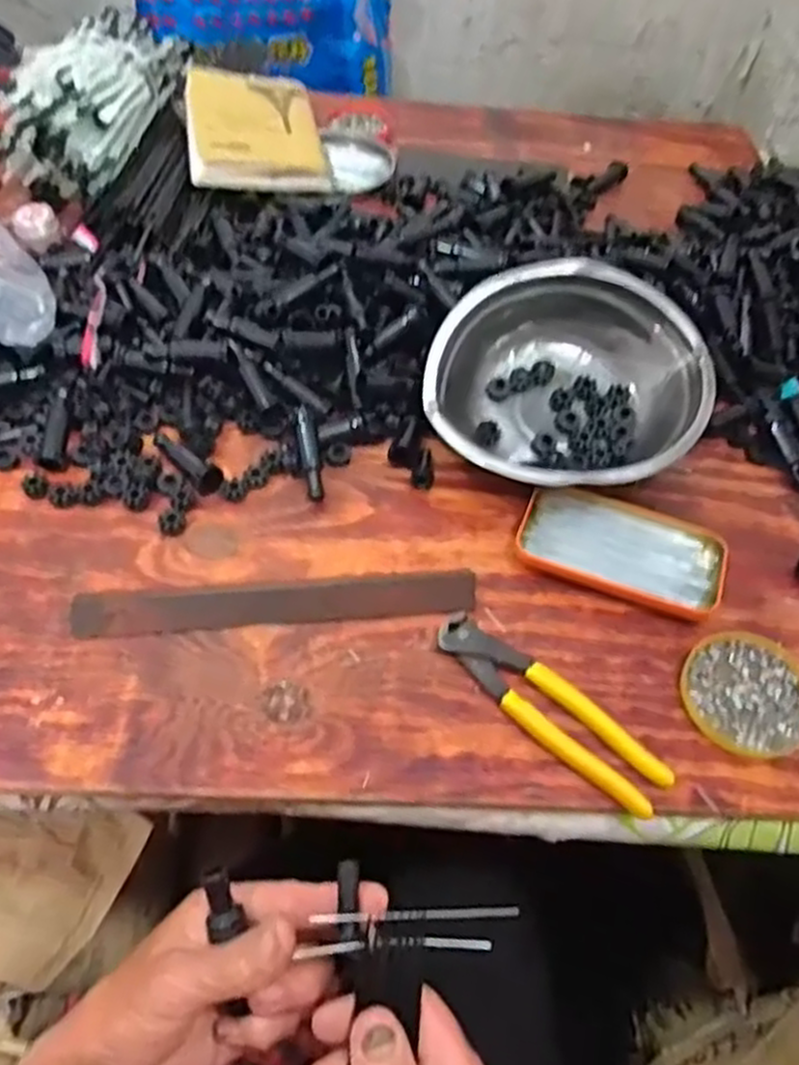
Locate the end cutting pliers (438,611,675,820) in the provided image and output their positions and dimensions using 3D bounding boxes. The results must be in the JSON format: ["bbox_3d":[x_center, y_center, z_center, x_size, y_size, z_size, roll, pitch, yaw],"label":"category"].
[{"bbox_3d":[0.092,0.109,0.483,0.162,0.016,0.039,37,59,21],"label":"end cutting pliers"}]

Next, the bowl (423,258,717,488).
[{"bbox_3d":[0.136,-0.121,0.623,0.205,0.073,0.205,0,71,1],"label":"bowl"}]

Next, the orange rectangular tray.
[{"bbox_3d":[0.161,0.009,0.562,0.141,0.019,0.079,18,54,8],"label":"orange rectangular tray"}]

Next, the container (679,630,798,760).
[{"bbox_3d":[0.227,0.102,0.503,0.081,0.010,0.087,2,53,-3],"label":"container"}]

